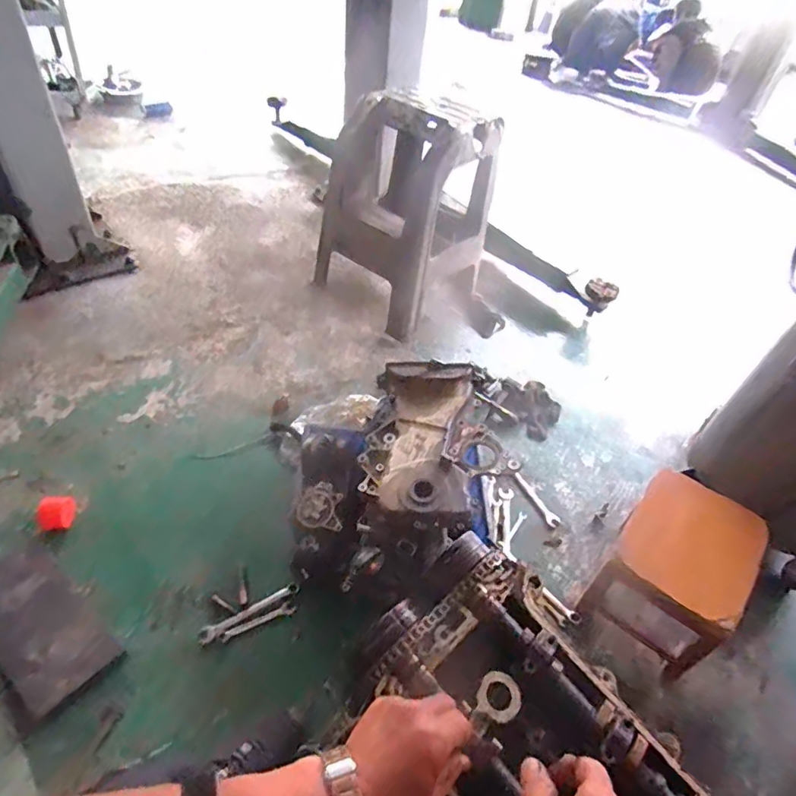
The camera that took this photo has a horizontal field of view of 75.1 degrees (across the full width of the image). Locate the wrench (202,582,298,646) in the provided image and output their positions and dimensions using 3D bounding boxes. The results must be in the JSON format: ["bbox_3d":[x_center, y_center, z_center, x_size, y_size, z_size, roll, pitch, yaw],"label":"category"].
[{"bbox_3d":[-0.300,0.434,1.056,0.207,0.014,0.031,-24,55,-25],"label":"wrench"}]

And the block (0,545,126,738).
[{"bbox_3d":[-0.668,0.417,0.956,0.325,0.041,0.172,37,52,24],"label":"block"}]

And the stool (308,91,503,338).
[{"bbox_3d":[0.015,-0.609,1.682,0.475,0.569,0.470,35,51,23],"label":"stool"}]

